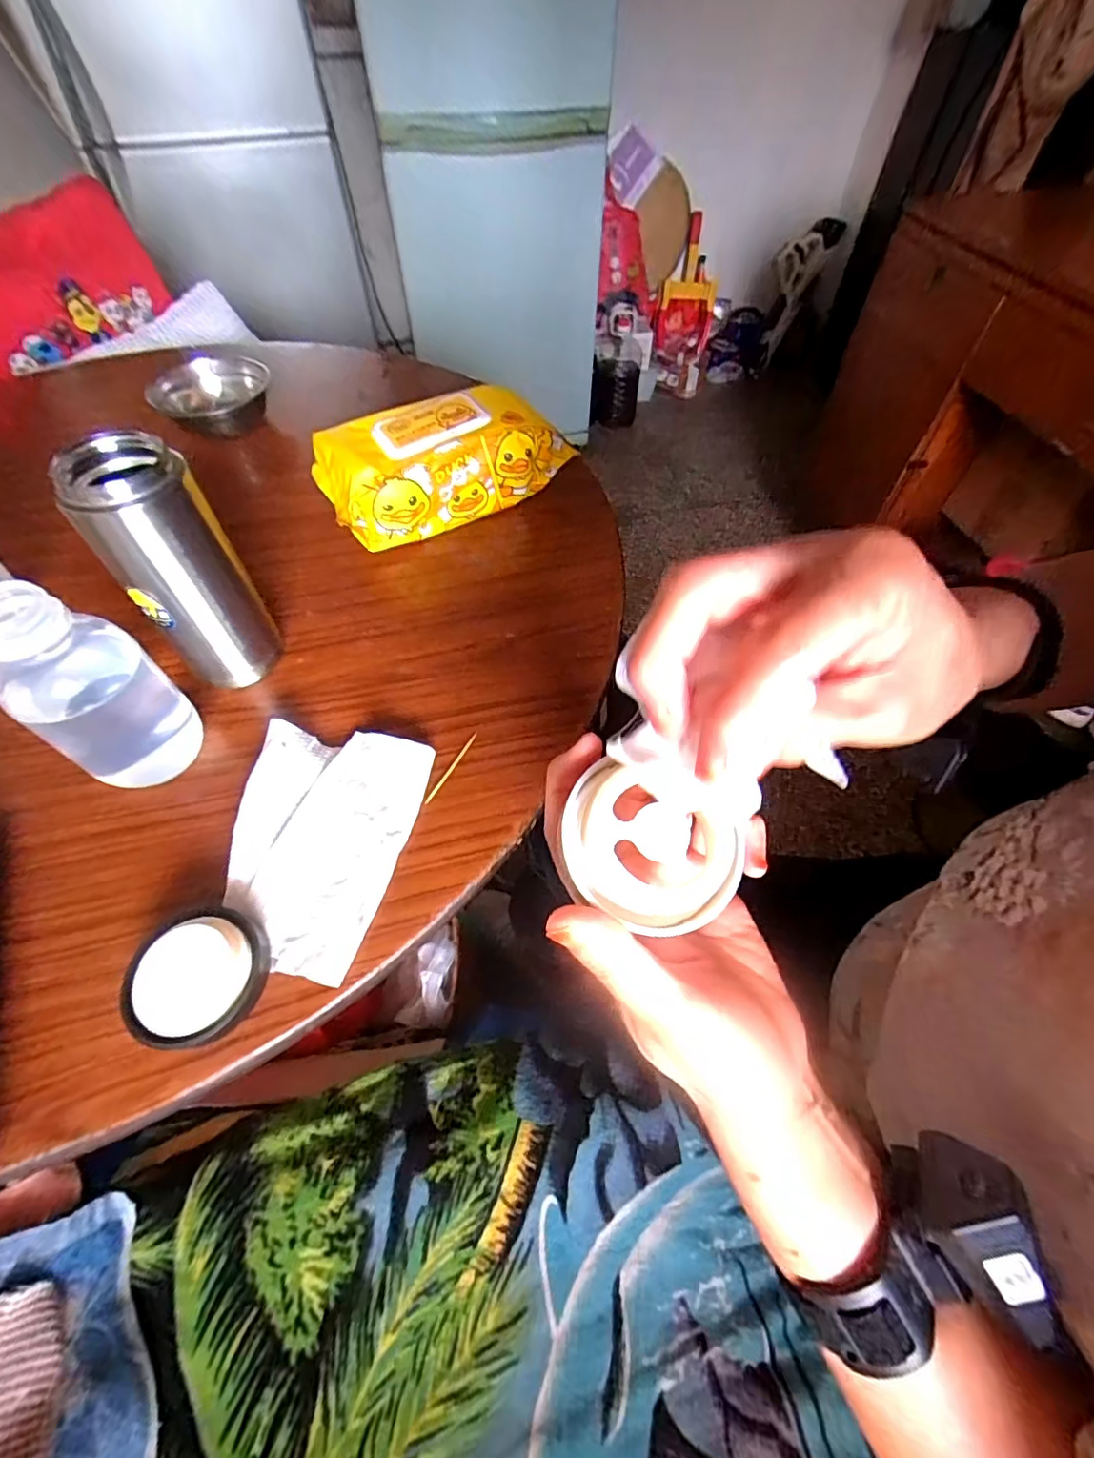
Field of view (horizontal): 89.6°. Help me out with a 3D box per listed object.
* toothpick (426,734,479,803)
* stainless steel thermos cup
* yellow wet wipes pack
[{"bbox_3d":[-0.063,0.025,0.363,0.004,0.004,0.060,24,58,15],"label":"toothpick"},{"bbox_3d":[-0.234,-0.099,0.361,0.065,0.161,0.053,-26,60,-18],"label":"stainless steel thermos cup"},{"bbox_3d":[-0.097,-0.246,0.509,0.212,0.082,0.106,-24,59,-17],"label":"yellow wet wipes pack"}]

